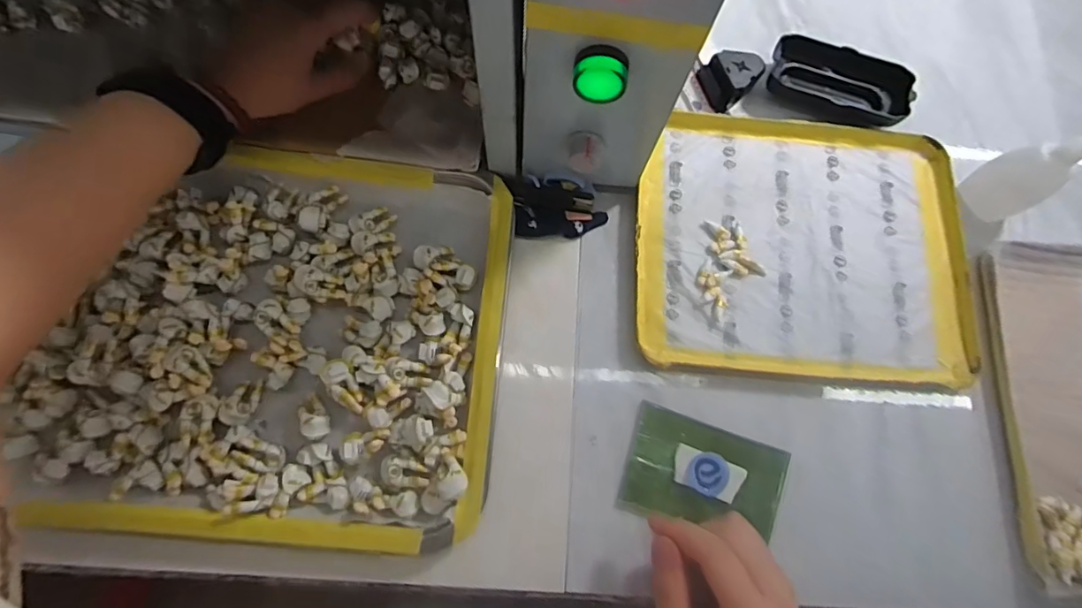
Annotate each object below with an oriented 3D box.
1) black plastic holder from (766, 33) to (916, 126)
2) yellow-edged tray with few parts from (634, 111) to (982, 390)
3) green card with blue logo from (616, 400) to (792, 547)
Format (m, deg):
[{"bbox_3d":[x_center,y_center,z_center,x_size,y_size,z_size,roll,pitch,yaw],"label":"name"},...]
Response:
[{"bbox_3d":[0.244,-0.184,0.429,0.111,0.028,0.052,24,76,5],"label":"black plastic holder"},{"bbox_3d":[0.196,-0.045,0.399,0.245,0.016,0.203,5,75,0],"label":"yellow-edged tray with few parts"},{"bbox_3d":[0.109,0.115,0.347,0.103,0.009,0.069,19,74,1],"label":"green card with blue logo"}]

